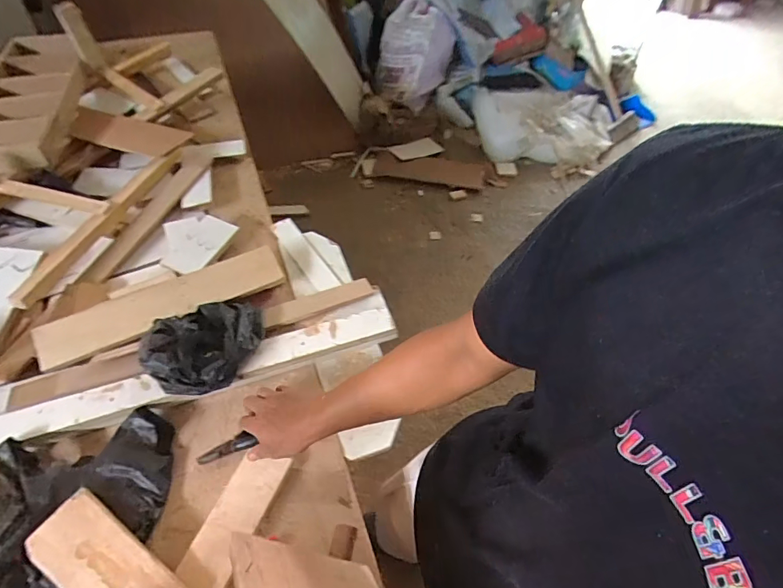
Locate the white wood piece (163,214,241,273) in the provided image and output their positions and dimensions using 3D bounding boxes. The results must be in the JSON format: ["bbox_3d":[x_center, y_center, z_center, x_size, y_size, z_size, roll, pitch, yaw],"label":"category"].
[{"bbox_3d":[-0.410,-0.112,0.902,0.138,0.011,0.138,22,57,13],"label":"white wood piece"}]

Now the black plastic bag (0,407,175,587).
[{"bbox_3d":[-0.426,0.285,0.609,0.216,0.055,0.231,-12,56,-10],"label":"black plastic bag"}]

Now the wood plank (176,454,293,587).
[{"bbox_3d":[-0.220,0.314,0.608,0.065,0.020,0.194,19,57,11],"label":"wood plank"}]

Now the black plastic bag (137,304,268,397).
[{"bbox_3d":[-0.314,0.071,0.731,0.166,0.060,0.187,18,56,11],"label":"black plastic bag"}]

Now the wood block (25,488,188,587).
[{"bbox_3d":[-0.354,0.352,0.563,0.222,0.028,0.085,30,59,18],"label":"wood block"}]

